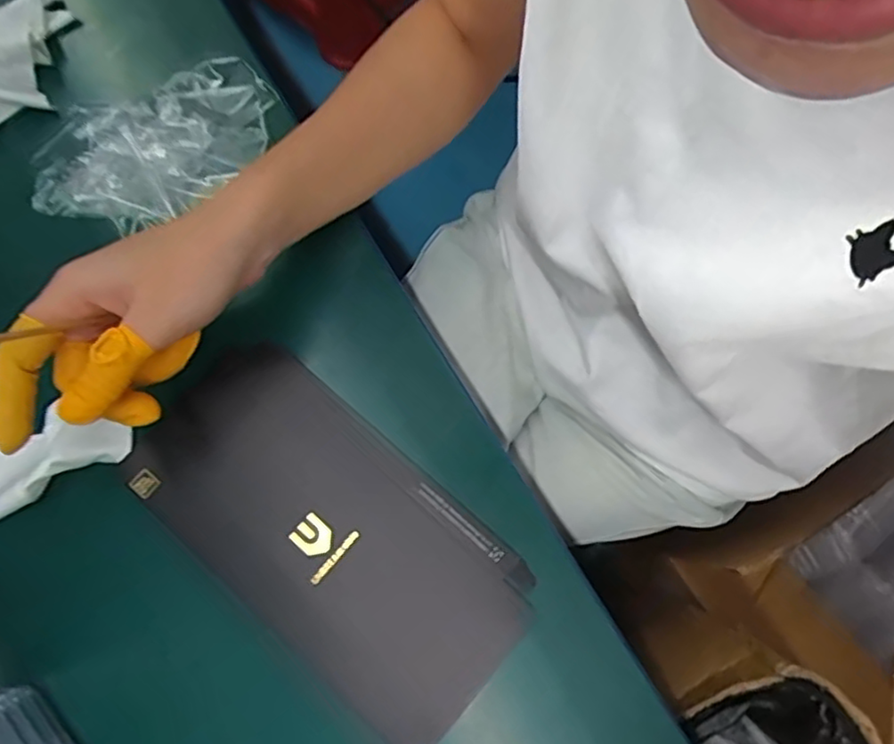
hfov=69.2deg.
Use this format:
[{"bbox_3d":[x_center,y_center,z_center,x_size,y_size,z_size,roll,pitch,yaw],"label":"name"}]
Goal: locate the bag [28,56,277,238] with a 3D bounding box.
[{"bbox_3d":[-0.187,-0.147,0.413,0.156,0.026,0.088,-30,78,-6],"label":"bag"}]

